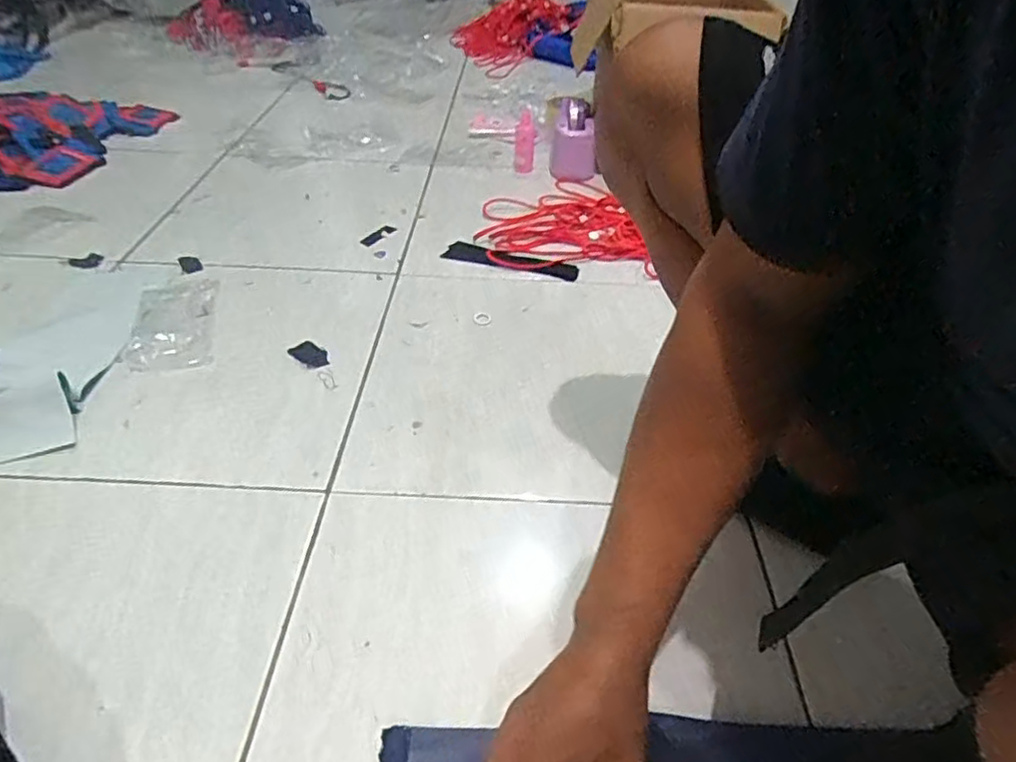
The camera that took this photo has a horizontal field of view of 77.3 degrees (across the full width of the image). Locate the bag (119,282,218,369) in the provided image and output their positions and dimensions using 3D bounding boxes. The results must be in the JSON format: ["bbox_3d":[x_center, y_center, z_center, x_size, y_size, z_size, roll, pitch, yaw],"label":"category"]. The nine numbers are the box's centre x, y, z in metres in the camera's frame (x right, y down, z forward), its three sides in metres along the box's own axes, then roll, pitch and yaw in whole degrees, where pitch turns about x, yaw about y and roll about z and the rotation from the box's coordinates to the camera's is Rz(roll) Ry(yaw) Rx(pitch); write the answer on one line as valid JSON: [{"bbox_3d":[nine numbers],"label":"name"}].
[{"bbox_3d":[-0.415,-0.075,0.786,0.093,0.021,0.169,-8,42,-13],"label":"bag"}]

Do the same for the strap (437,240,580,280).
[{"bbox_3d":[0.004,-0.180,0.952,0.203,0.005,0.050,14,46,14],"label":"strap"}]

